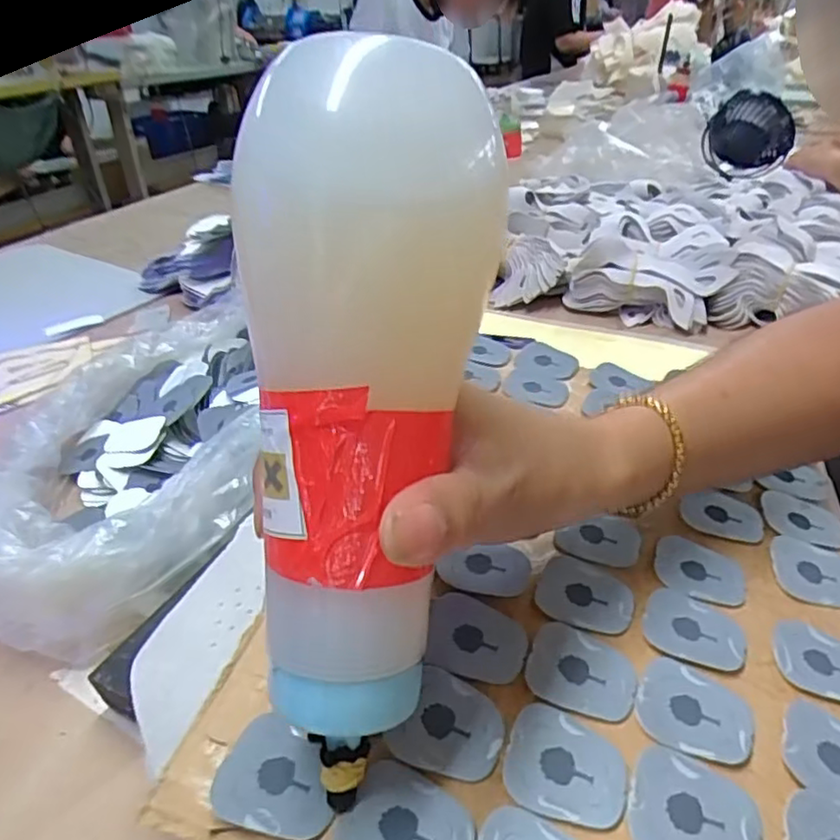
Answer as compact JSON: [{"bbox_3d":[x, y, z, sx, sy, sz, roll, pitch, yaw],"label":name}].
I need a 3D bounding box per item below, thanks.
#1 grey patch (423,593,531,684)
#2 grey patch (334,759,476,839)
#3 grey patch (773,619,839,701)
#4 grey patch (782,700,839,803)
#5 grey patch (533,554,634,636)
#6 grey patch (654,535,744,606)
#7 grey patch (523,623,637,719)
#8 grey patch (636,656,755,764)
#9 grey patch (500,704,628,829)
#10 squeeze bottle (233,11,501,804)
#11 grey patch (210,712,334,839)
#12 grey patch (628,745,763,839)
[{"bbox_3d":[0.022,0.083,0.245,0.037,0.006,0.032,6,35,11],"label":"grey patch"},{"bbox_3d":[-0.004,0.123,0.191,0.038,0.004,0.032,13,37,21],"label":"grey patch"},{"bbox_3d":[0.161,0.097,0.255,0.038,0.005,0.033,12,36,19],"label":"grey patch"},{"bbox_3d":[0.146,0.118,0.223,0.037,0.004,0.035,23,38,15],"label":"grey patch"},{"bbox_3d":[0.069,0.072,0.267,0.039,0.005,0.034,6,35,11],"label":"grey patch"},{"bbox_3d":[0.125,0.068,0.286,0.038,0.006,0.032,11,36,18],"label":"grey patch"},{"bbox_3d":[0.060,0.093,0.238,0.038,0.006,0.034,11,36,18],"label":"grey patch"},{"bbox_3d":[0.099,0.103,0.229,0.038,0.004,0.034,14,37,22],"label":"grey patch"},{"bbox_3d":[0.048,0.112,0.209,0.038,0.005,0.033,9,35,16],"label":"grey patch"},{"bbox_3d":[-0.019,0.003,0.174,0.062,0.182,0.061,4,-3,8],"label":"squeeze bottle"},{"bbox_3d":[-0.044,0.112,0.201,0.037,0.004,0.031,12,42,8],"label":"grey patch"},{"bbox_3d":[0.086,0.123,0.201,0.039,0.004,0.034,12,36,19],"label":"grey patch"}]

